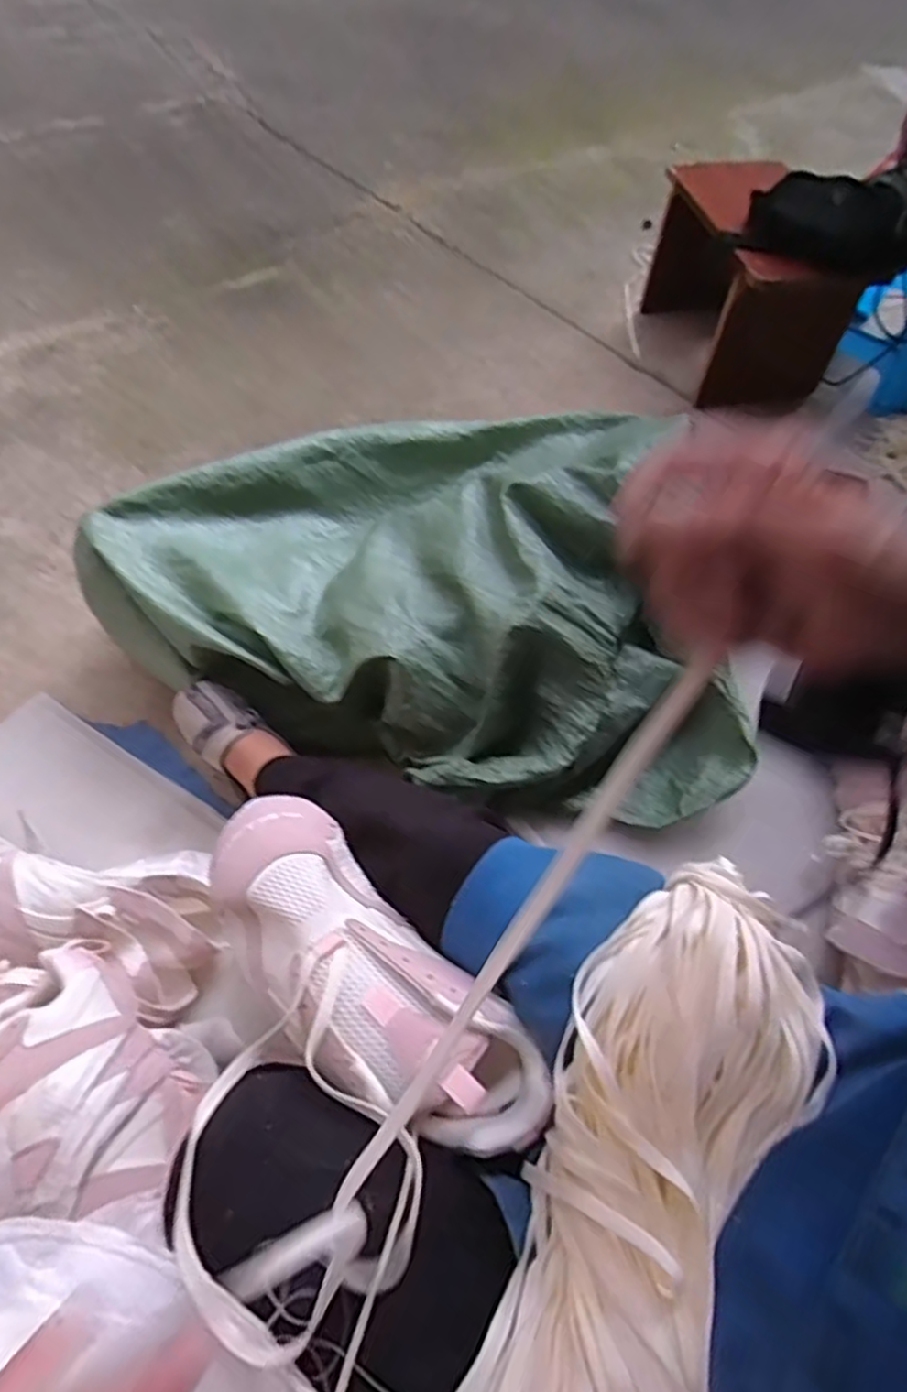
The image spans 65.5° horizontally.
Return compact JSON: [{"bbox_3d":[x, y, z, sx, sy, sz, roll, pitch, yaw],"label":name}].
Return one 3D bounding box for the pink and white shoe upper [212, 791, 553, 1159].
[{"bbox_3d":[-0.055,0.171,0.437,0.103,0.072,0.253,-39,69,-24],"label":"pink and white shoe upper"}]

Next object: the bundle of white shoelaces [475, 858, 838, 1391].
[{"bbox_3d":[0.096,0.251,0.344,0.126,0.040,0.366,26,60,11],"label":"bundle of white shoelaces"}]

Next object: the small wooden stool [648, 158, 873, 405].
[{"bbox_3d":[0.542,-0.784,1.354,0.217,0.275,0.444,-3,59,-6],"label":"small wooden stool"}]

